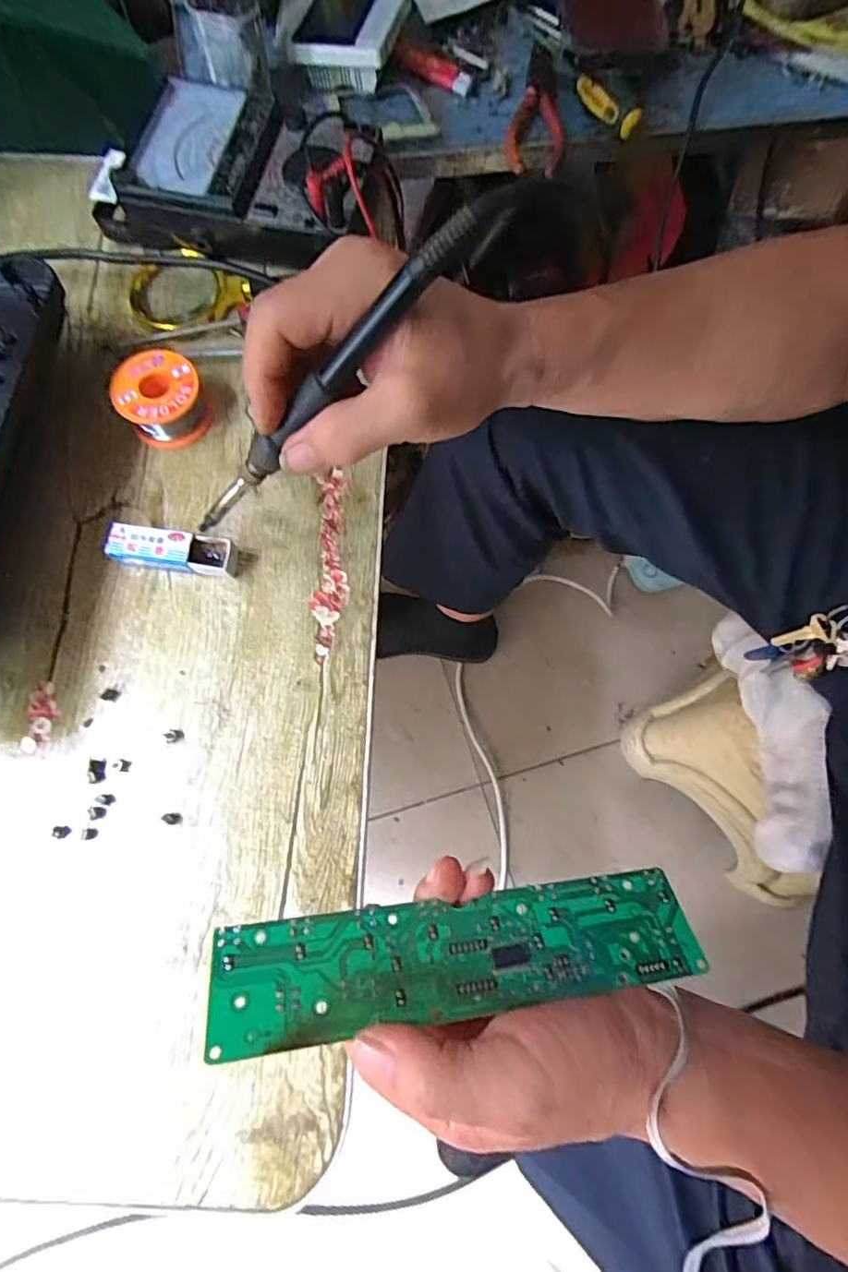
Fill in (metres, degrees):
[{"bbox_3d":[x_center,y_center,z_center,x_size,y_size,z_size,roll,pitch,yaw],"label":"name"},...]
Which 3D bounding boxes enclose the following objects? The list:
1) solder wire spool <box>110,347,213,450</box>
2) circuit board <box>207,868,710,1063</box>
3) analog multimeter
[{"bbox_3d":[-0.170,-0.154,0.368,0.052,0.030,0.052,0,75,-1],"label":"solder wire spool"},{"bbox_3d":[0.018,0.134,0.240,0.204,0.004,0.045,-2,44,-12],"label":"circuit board"},{"bbox_3d":[-0.147,-0.336,0.412,0.161,0.051,0.117,8,75,1],"label":"analog multimeter"}]

